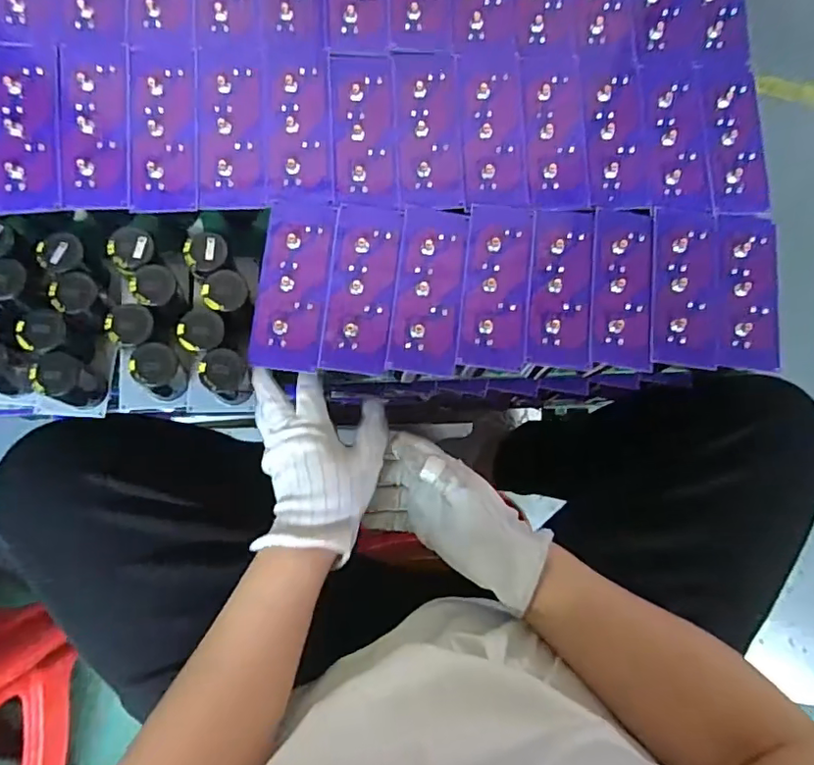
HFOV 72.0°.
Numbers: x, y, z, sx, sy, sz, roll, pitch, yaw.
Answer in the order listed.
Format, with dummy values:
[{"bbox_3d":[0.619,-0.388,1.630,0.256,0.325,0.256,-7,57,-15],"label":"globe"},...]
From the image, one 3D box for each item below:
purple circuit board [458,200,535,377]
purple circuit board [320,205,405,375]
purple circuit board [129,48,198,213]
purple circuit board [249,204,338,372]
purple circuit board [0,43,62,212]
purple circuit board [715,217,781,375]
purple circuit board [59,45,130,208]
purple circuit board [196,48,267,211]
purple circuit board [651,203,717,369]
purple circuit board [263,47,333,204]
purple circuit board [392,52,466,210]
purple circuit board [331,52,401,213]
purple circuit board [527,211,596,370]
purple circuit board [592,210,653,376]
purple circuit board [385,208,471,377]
[{"bbox_3d":[0.073,-0.078,0.450,0.054,0.009,0.135,7,82,-4],"label":"purple circuit board"},{"bbox_3d":[-0.035,-0.076,0.443,0.052,0.005,0.134,7,78,-4],"label":"purple circuit board"},{"bbox_3d":[-0.196,-0.205,0.454,0.052,0.009,0.133,-1,83,-5],"label":"purple circuit board"},{"bbox_3d":[-0.089,-0.077,0.442,0.054,0.005,0.133,7,81,-4],"label":"purple circuit board"},{"bbox_3d":[-0.303,-0.204,0.445,0.054,0.006,0.135,-5,83,-5],"label":"purple circuit board"},{"bbox_3d":[0.283,-0.076,0.465,0.055,0.009,0.130,7,78,-3],"label":"purple circuit board"},{"bbox_3d":[-0.249,-0.205,0.448,0.052,0.008,0.131,-3,83,-5],"label":"purple circuit board"},{"bbox_3d":[-0.143,-0.207,0.457,0.054,0.007,0.131,-2,83,-5],"label":"purple circuit board"},{"bbox_3d":[0.230,-0.079,0.460,0.052,0.013,0.135,8,82,-4],"label":"purple circuit board"},{"bbox_3d":[-0.089,-0.212,0.458,0.054,0.004,0.133,-2,83,-5],"label":"purple circuit board"},{"bbox_3d":[0.018,-0.212,0.469,0.054,0.004,0.137,-3,83,-5],"label":"purple circuit board"},{"bbox_3d":[-0.035,-0.210,0.466,0.052,0.004,0.133,-3,83,-5],"label":"purple circuit board"},{"bbox_3d":[0.126,-0.079,0.452,0.051,0.012,0.133,7,82,-4],"label":"purple circuit board"},{"bbox_3d":[0.178,-0.079,0.460,0.049,0.005,0.136,7,75,-3],"label":"purple circuit board"},{"bbox_3d":[0.018,-0.075,0.445,0.053,0.008,0.135,7,82,-4],"label":"purple circuit board"}]

